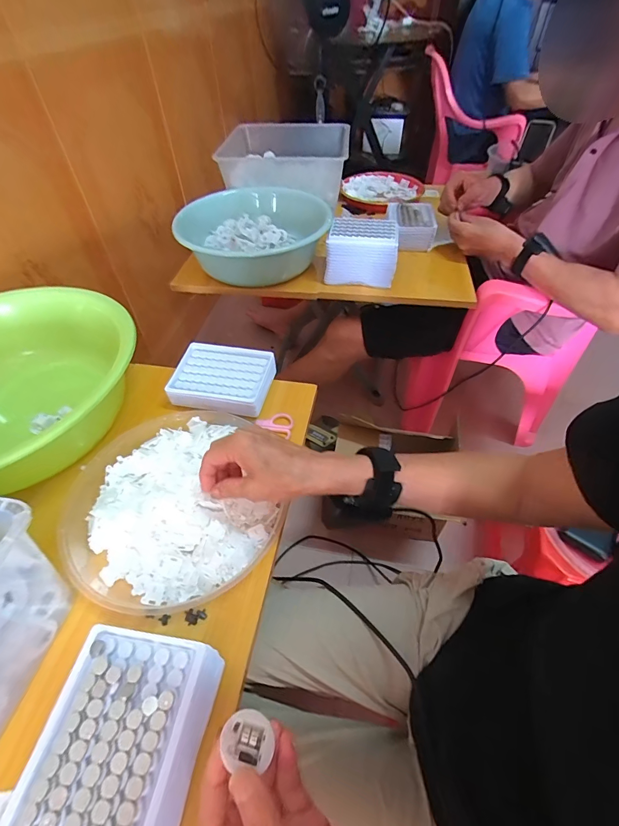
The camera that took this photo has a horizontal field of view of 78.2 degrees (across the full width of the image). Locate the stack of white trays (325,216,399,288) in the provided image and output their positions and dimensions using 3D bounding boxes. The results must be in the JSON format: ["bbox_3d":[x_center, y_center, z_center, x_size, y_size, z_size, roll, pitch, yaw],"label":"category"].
[{"bbox_3d":[0.100,-0.309,0.731,0.126,0.093,0.081,5,49,5],"label":"stack of white trays"}]

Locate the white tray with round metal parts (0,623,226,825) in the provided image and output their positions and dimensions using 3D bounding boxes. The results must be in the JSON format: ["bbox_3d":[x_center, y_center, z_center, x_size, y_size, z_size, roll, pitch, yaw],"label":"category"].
[{"bbox_3d":[-0.133,0.243,0.283,0.105,0.059,0.129,7,50,7],"label":"white tray with round metal parts"}]

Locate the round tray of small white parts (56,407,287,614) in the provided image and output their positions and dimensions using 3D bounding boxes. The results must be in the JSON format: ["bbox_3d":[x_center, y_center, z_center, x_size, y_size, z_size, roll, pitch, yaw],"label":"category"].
[{"bbox_3d":[-0.159,0.084,0.436,0.231,0.040,0.252,-1,49,1],"label":"round tray of small white parts"}]

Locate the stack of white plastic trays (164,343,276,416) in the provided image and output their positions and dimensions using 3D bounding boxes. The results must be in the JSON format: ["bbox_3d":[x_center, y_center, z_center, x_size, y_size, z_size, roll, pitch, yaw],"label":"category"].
[{"bbox_3d":[-0.125,-0.051,0.551,0.138,0.035,0.101,9,50,9],"label":"stack of white plastic trays"}]

